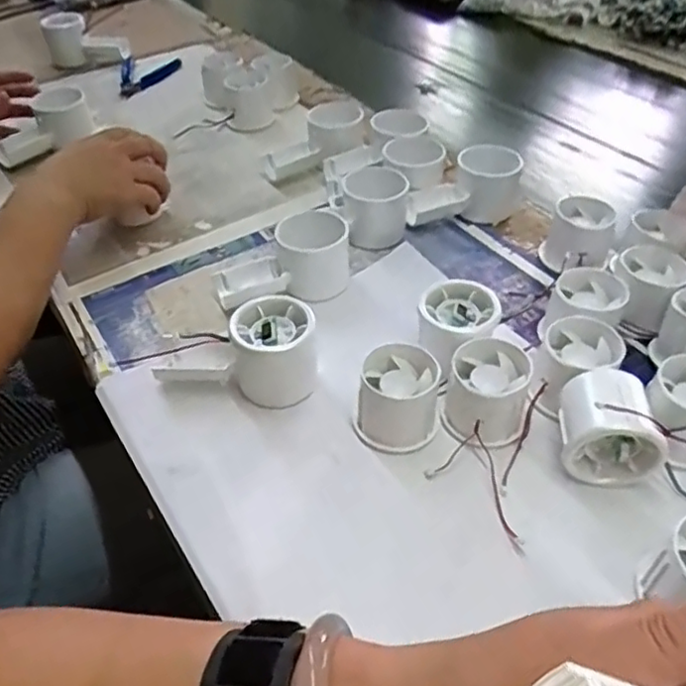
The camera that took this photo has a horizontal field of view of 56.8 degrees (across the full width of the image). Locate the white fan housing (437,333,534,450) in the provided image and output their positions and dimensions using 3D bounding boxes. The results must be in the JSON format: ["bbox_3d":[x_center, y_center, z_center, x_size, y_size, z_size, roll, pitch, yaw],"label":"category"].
[{"bbox_3d":[0.094,0.033,0.419,0.055,0.048,0.061,10,46,12],"label":"white fan housing"}]

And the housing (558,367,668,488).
[{"bbox_3d":[0.162,0.047,0.391,0.058,0.061,0.053,4,45,7],"label":"housing"}]

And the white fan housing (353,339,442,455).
[{"bbox_3d":[0.036,0.035,0.421,0.053,0.047,0.055,2,45,5],"label":"white fan housing"}]

